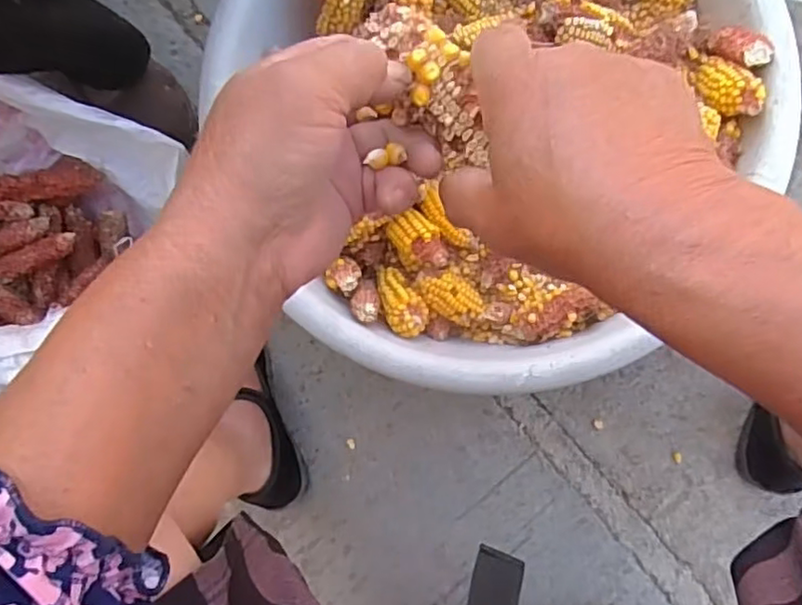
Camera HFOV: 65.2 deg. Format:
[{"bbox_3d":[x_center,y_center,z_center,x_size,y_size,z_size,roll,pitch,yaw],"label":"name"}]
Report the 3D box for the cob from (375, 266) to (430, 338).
[{"bbox_3d":[-0.002,-0.006,0.558,0.033,0.029,0.081,-31,51,6],"label":"cob"}]

